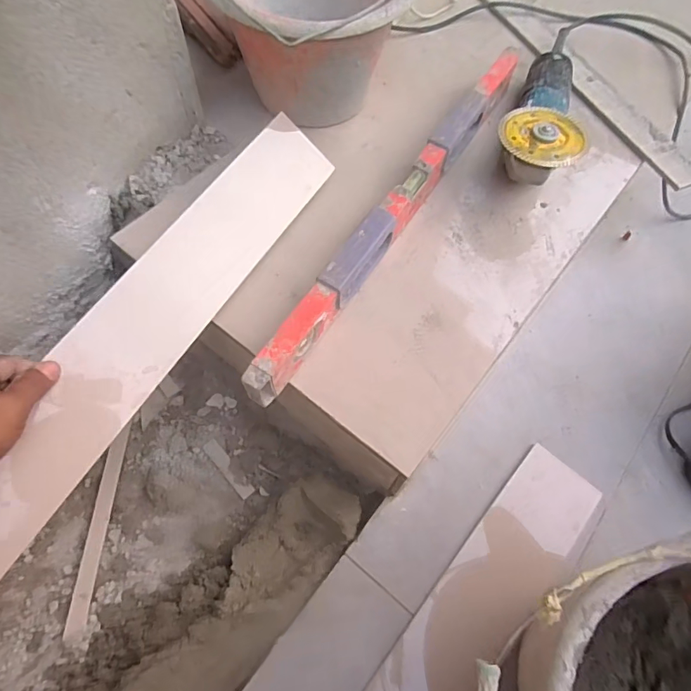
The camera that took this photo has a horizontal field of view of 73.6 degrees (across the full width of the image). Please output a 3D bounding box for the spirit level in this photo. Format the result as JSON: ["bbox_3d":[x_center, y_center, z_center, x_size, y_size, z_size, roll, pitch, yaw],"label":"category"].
[{"bbox_3d":[0.068,-0.167,0.537,0.030,0.060,0.569,31,67,11],"label":"spirit level"}]

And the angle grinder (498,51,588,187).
[{"bbox_3d":[0.255,-0.294,0.591,0.091,0.083,0.250,22,65,7],"label":"angle grinder"}]

